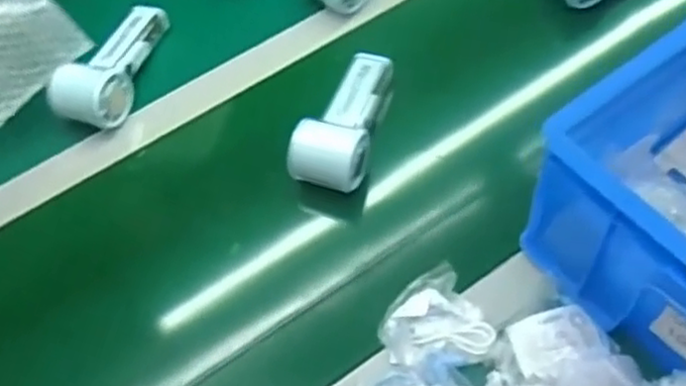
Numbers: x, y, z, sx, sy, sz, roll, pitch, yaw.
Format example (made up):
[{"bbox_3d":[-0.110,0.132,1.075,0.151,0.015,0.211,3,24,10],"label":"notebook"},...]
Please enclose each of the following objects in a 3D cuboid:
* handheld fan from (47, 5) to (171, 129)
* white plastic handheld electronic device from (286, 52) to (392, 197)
[{"bbox_3d":[-0.235,-0.132,0.728,0.065,0.061,0.161,14,61,12],"label":"handheld fan"},{"bbox_3d":[0.005,-0.070,0.671,0.062,0.055,0.157,15,49,12],"label":"white plastic handheld electronic device"}]

